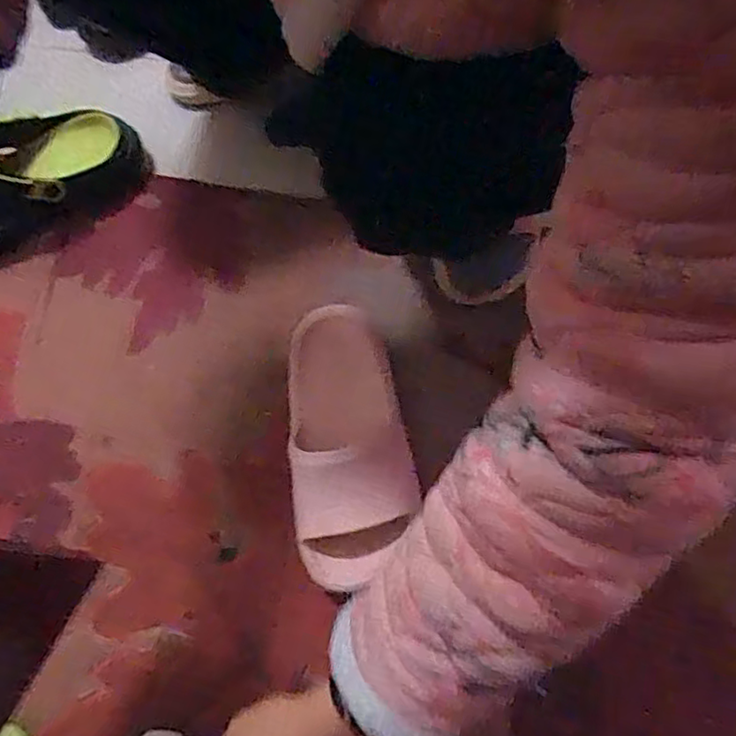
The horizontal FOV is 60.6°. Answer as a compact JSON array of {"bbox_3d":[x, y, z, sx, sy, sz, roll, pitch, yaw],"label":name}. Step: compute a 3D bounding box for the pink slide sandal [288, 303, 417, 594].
[{"bbox_3d":[-0.021,0.057,0.565,0.099,0.061,0.251,-10,71,-1],"label":"pink slide sandal"}]

